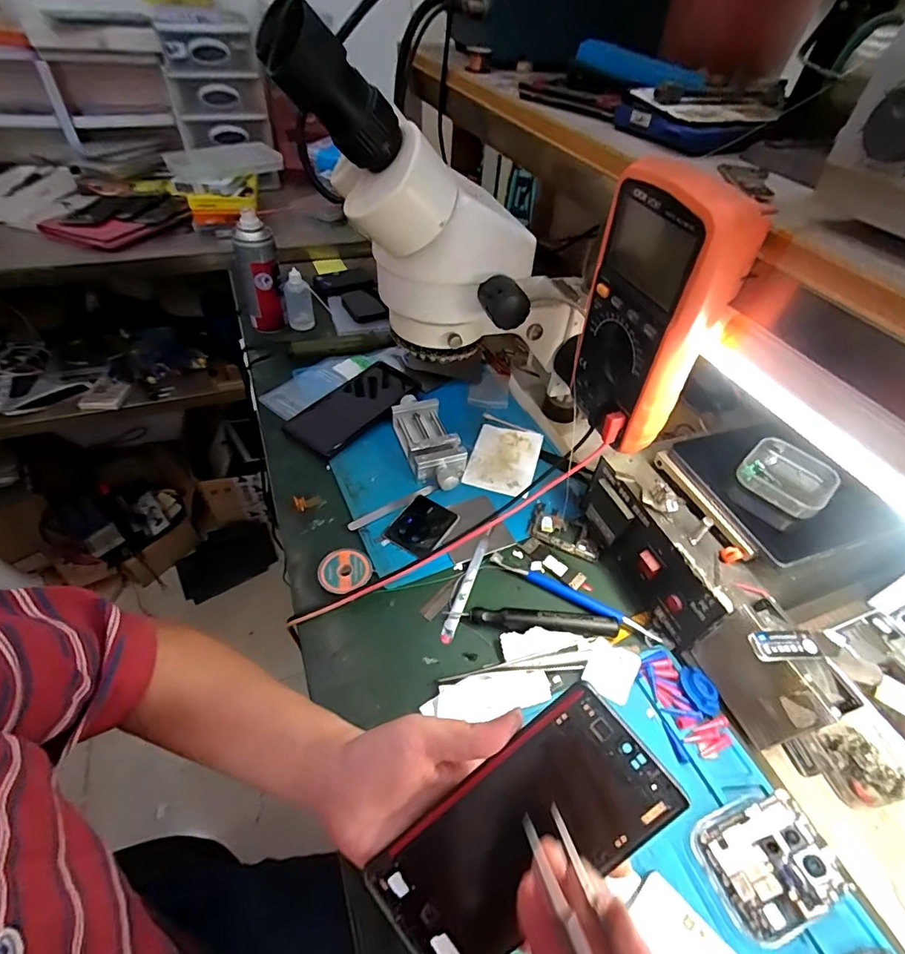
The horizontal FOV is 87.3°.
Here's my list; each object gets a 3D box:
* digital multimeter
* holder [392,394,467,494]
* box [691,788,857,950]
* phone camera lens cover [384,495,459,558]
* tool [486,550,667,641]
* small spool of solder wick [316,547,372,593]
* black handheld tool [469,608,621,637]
[{"bbox_3d":[0.133,-0.105,0.321,0.045,0.167,0.081,-10,49,-13],"label":"digital multimeter"},{"bbox_3d":[-0.027,-0.043,0.532,0.058,0.032,0.135,-13,50,-16],"label":"holder"},{"bbox_3d":[0.197,0.240,0.296,0.068,0.024,0.062,-16,50,-18],"label":"box"},{"bbox_3d":[-0.030,0.049,0.472,0.050,0.005,0.066,28,51,20],"label":"phone camera lens cover"},{"bbox_3d":[0.108,0.105,0.428,0.158,0.009,0.016,26,51,19],"label":"tool"},{"bbox_3d":[-0.097,0.085,0.429,0.046,0.014,0.042,2,47,-2],"label":"small spool of solder wick"},{"bbox_3d":[0.079,0.125,0.406,0.124,0.013,0.018,5,47,0],"label":"black handheld tool"}]

